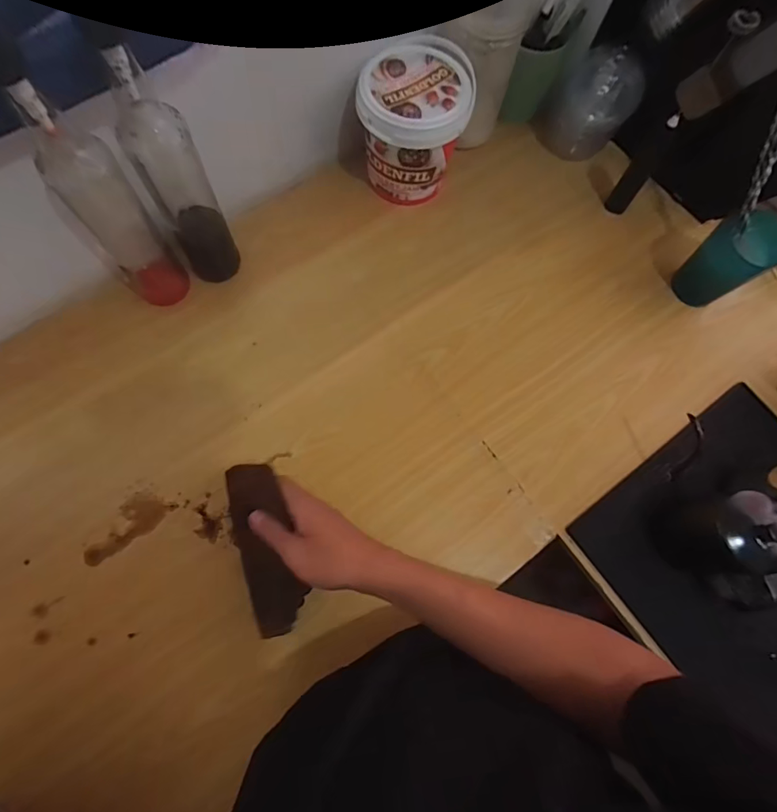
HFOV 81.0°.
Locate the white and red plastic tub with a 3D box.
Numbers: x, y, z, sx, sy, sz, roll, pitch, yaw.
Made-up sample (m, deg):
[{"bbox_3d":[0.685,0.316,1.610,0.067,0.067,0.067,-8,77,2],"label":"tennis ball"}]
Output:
[{"bbox_3d":[0.030,-0.340,0.572,0.124,0.148,0.122,1,73,-3],"label":"white and red plastic tub"}]

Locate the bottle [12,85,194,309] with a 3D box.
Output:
[{"bbox_3d":[-0.275,-0.189,0.443,0.065,0.257,0.053,37,74,8],"label":"bottle"}]

